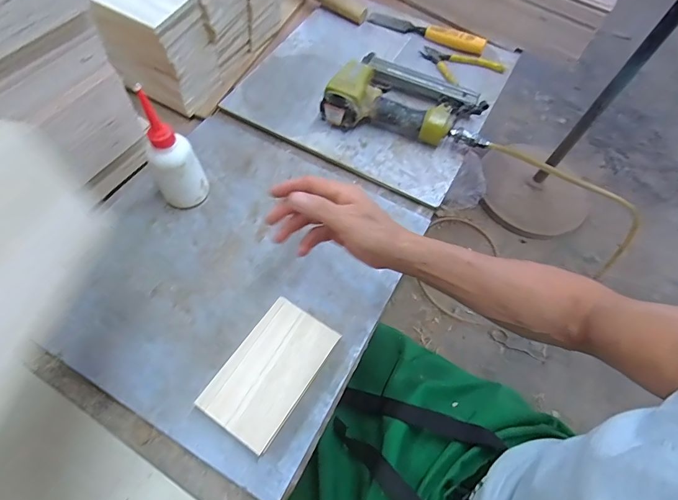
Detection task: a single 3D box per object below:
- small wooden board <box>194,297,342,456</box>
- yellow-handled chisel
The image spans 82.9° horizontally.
[{"bbox_3d":[-0.077,0.133,0.435,0.091,0.010,0.150,30,59,14],"label":"small wooden board"},{"bbox_3d":[0.165,-0.422,0.730,0.230,0.025,0.031,22,64,8],"label":"yellow-handled chisel"}]

